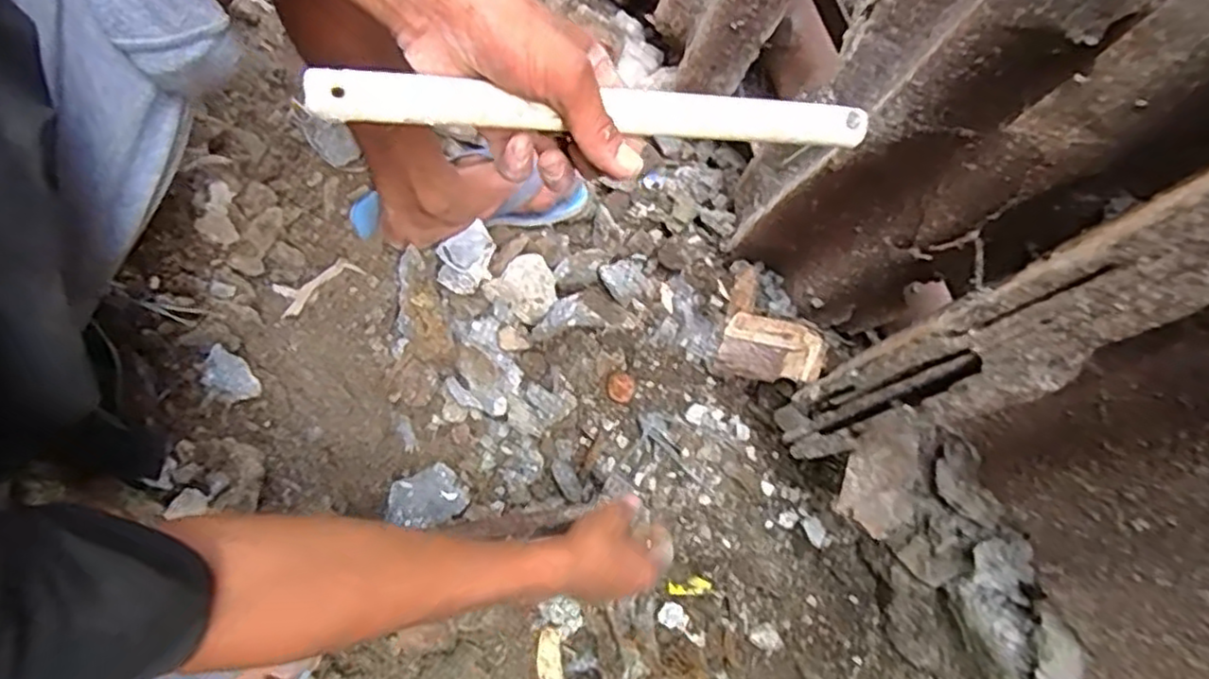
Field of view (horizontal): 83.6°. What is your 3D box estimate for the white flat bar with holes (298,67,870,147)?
[{"bbox_3d":[0.006,-0.111,0.329,0.274,0.017,0.021,-3,74,-19],"label":"white flat bar with holes"}]

